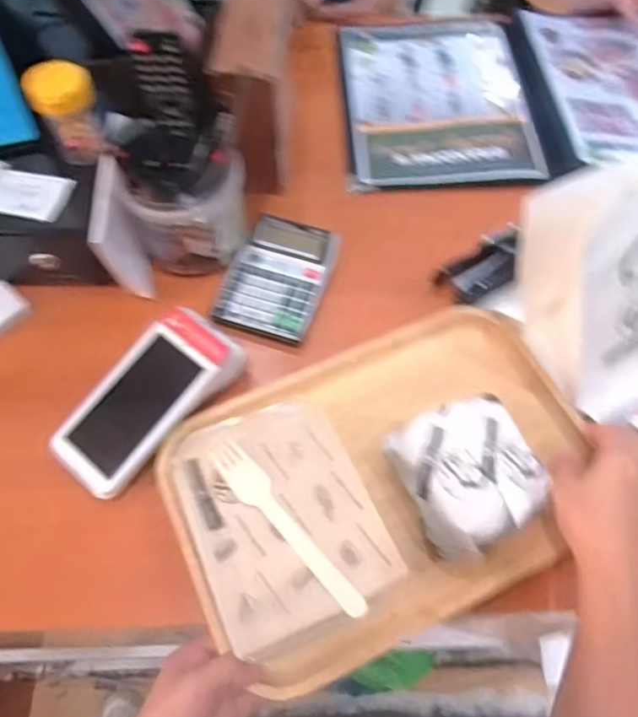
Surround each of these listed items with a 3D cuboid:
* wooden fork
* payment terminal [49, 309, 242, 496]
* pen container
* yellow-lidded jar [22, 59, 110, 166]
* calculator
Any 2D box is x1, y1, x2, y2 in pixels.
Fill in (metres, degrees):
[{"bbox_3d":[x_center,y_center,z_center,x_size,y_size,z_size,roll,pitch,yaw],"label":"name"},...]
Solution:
[{"bbox_3d":[-0.023,0.118,0.415,0.024,0.011,0.152,-39,68,-19],"label":"wooden fork"},{"bbox_3d":[-0.149,0.032,0.509,0.079,0.036,0.171,40,68,19],"label":"payment terminal"},{"bbox_3d":[-0.125,-0.153,0.568,0.090,0.132,0.089,0,61,0],"label":"pen container"},{"bbox_3d":[-0.225,-0.224,0.533,0.052,0.078,0.044,-37,67,-19],"label":"yellow-lidded jar"},{"bbox_3d":[-0.041,-0.083,0.590,0.097,0.031,0.123,15,62,8],"label":"calculator"}]

